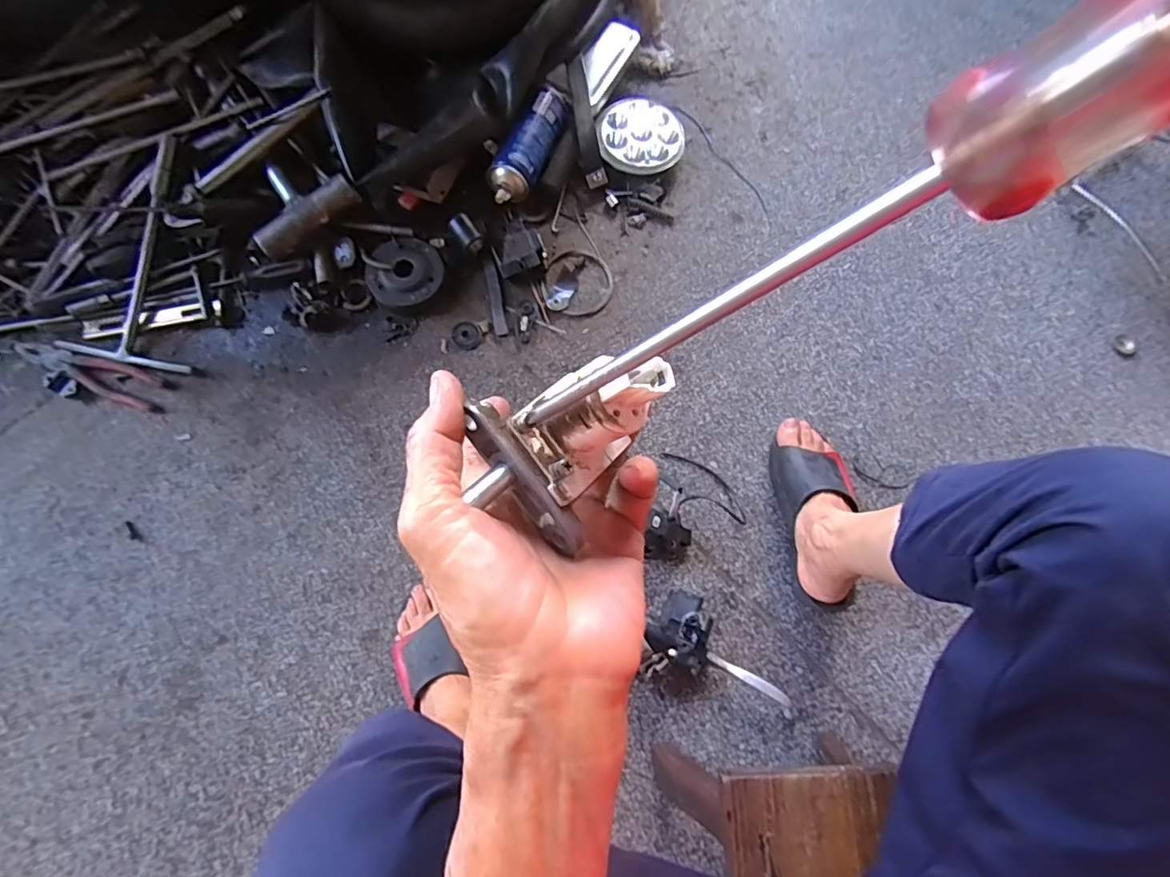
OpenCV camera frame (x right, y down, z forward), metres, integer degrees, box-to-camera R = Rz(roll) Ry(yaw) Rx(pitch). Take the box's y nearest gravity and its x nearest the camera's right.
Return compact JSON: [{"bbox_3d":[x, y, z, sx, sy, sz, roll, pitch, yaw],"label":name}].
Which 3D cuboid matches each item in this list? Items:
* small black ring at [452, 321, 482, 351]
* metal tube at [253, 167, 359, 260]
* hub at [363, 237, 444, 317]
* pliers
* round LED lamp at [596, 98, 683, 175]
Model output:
[{"bbox_3d":[-0.160,-0.139,0.744,0.037,0.004,0.042,-23,77,-9],"label":"small black ring"},{"bbox_3d":[-0.385,-0.315,0.736,0.142,0.052,0.114,-34,79,-11],"label":"metal tube"},{"bbox_3d":[-0.241,-0.222,0.745,0.093,0.032,0.099,1,75,-3],"label":"hub"},{"bbox_3d":[-0.630,-0.083,0.698,0.200,0.012,0.049,17,75,1],"label":"pliers"},{"bbox_3d":[0.084,-0.452,0.830,0.130,0.046,0.127,1,75,-3],"label":"round LED lamp"}]

